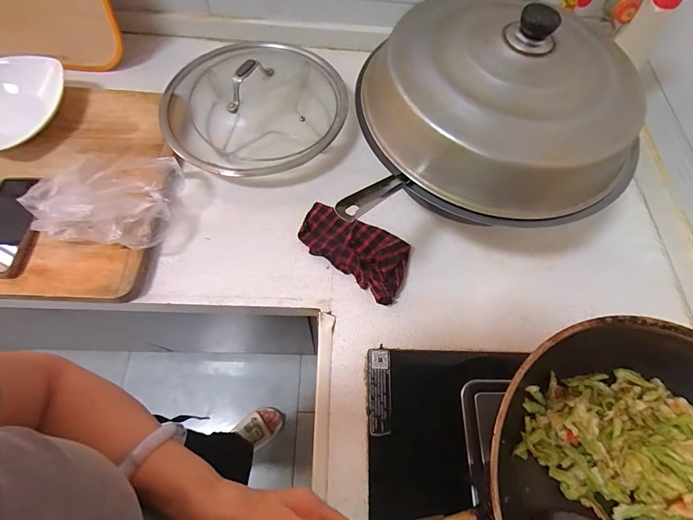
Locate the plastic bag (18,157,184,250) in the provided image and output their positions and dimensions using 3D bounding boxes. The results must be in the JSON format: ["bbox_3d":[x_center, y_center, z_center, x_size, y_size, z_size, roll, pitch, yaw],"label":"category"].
[{"bbox_3d":[-0.347,-0.100,0.498,0.185,0.052,0.143,6,67,-1],"label":"plastic bag"}]

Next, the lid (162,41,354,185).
[{"bbox_3d":[-0.165,-0.284,0.605,0.305,0.105,0.295,1,67,-3],"label":"lid"}]

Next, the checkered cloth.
[{"bbox_3d":[0.016,-0.027,0.531,0.189,0.059,0.098,39,70,13],"label":"checkered cloth"}]

